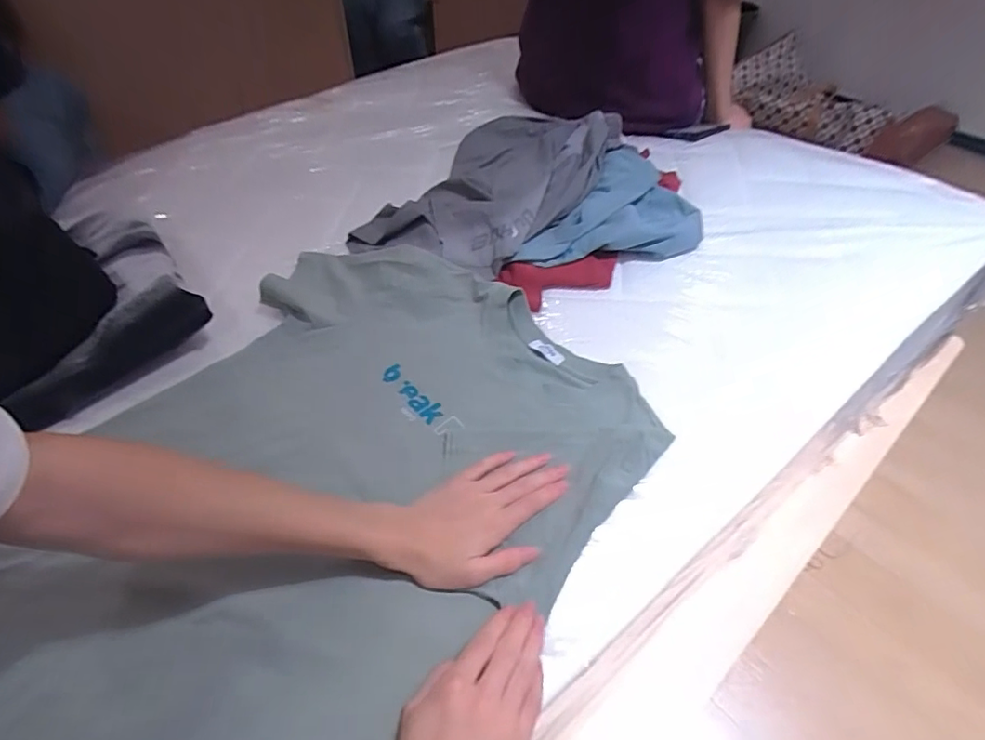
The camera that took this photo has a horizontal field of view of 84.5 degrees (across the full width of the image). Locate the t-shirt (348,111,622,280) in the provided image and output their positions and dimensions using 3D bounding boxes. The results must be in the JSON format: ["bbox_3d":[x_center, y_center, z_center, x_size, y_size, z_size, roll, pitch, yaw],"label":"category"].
[{"bbox_3d":[0.005,-0.280,0.822,0.261,0.074,0.434,28,53,24],"label":"t-shirt"}]

